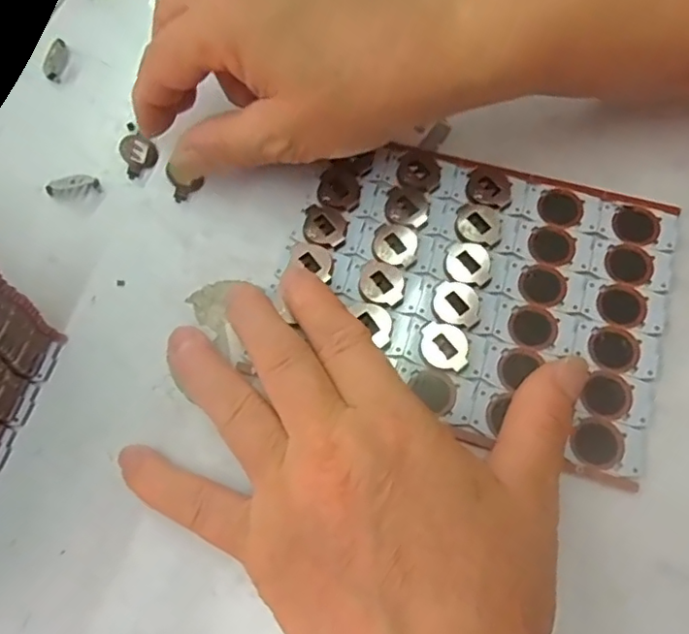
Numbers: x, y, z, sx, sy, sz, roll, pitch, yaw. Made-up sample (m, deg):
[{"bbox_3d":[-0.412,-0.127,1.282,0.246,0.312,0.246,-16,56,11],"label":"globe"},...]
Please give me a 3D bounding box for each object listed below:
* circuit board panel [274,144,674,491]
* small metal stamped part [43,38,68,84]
[{"bbox_3d":[0.049,-0.013,0.227,0.146,0.005,0.112,16,72,8],"label":"circuit board panel"},{"bbox_3d":[-0.141,-0.125,0.279,0.009,0.005,0.022,5,71,5],"label":"small metal stamped part"}]

